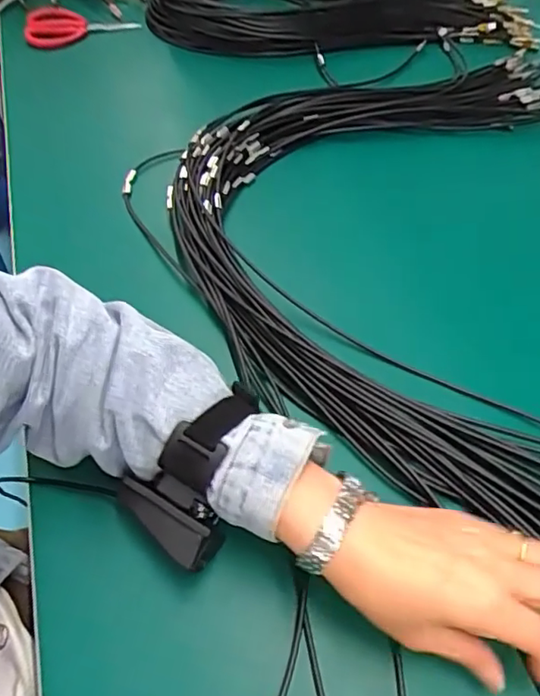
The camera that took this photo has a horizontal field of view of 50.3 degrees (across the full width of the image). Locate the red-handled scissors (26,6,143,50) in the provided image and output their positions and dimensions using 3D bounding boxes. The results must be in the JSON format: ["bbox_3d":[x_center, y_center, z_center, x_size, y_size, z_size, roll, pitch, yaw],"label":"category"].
[{"bbox_3d":[-0.246,-0.421,0.750,0.140,0.014,0.051,-10,85,-6],"label":"red-handled scissors"}]

